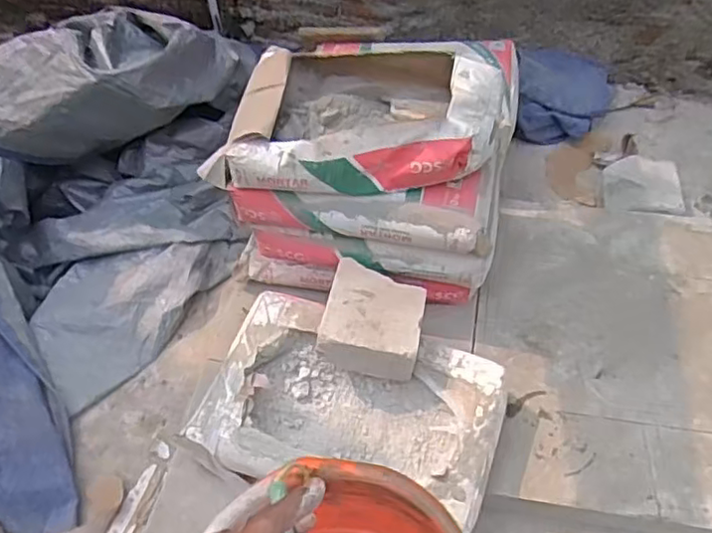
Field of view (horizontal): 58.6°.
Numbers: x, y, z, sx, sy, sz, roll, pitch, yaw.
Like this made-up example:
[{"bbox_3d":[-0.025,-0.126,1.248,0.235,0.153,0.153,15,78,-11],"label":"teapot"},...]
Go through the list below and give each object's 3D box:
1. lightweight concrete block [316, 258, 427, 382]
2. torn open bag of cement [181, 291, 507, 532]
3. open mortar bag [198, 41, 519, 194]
[{"bbox_3d":[0.039,0.115,1.328,0.196,0.125,0.223,10,56,10],"label":"lightweight concrete block"},{"bbox_3d":[-0.012,0.286,1.294,0.583,0.109,0.377,13,56,12],"label":"torn open bag of cement"},{"bbox_3d":[0.035,-0.365,1.373,0.601,0.129,0.447,5,55,7],"label":"open mortar bag"}]

